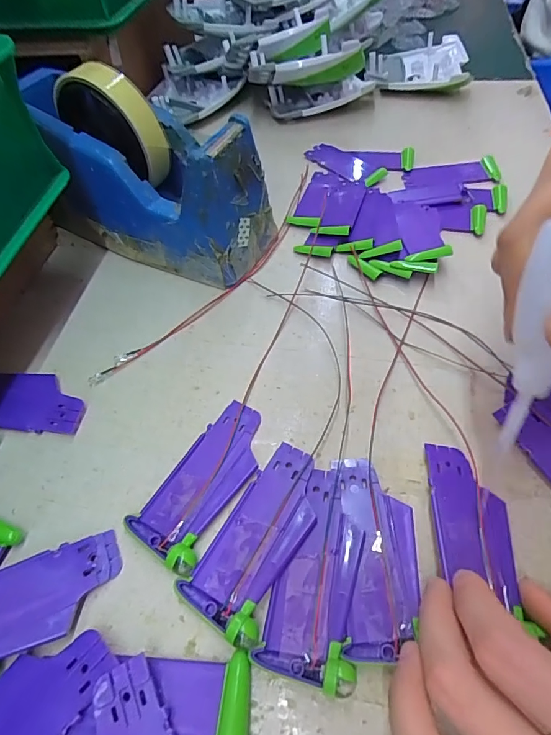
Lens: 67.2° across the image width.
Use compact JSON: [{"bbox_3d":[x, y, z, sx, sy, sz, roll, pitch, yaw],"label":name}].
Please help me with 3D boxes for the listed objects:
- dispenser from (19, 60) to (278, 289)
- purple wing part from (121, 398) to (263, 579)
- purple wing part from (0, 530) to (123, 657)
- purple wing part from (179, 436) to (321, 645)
[{"bbox_3d":[-0.089,-0.137,0.294,0.158,0.112,0.067,20,59,17],"label":"dispenser"},{"bbox_3d":[-0.035,0.058,0.222,0.040,0.009,0.089,29,62,21],"label":"purple wing part"},{"bbox_3d":[-0.117,0.106,0.186,0.090,0.006,0.040,-20,56,-25],"label":"purple wing part"},{"bbox_3d":[-0.006,0.079,0.202,0.038,0.007,0.089,26,61,19],"label":"purple wing part"}]

